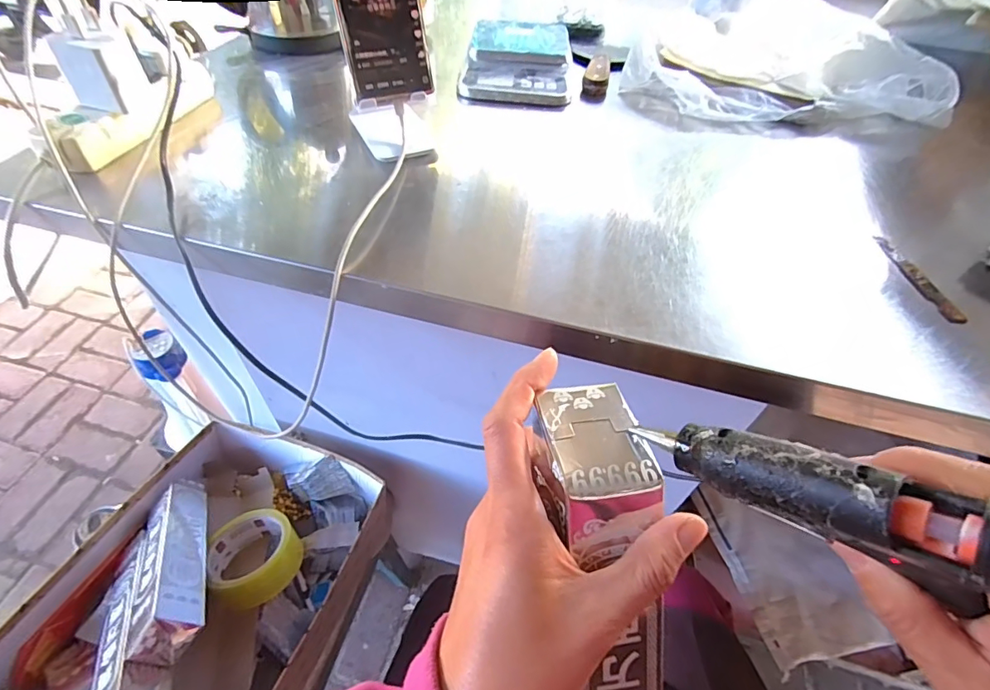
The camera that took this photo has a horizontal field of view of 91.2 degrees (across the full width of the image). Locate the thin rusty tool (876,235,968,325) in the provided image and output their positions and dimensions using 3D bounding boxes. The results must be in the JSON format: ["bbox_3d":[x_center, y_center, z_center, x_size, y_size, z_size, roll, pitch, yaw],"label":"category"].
[{"bbox_3d":[0.341,-0.054,0.392,0.010,0.010,0.098,-3,51,-6],"label":"thin rusty tool"}]

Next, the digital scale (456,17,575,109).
[{"bbox_3d":[0.033,-0.346,0.591,0.128,0.035,0.174,8,50,3],"label":"digital scale"}]

